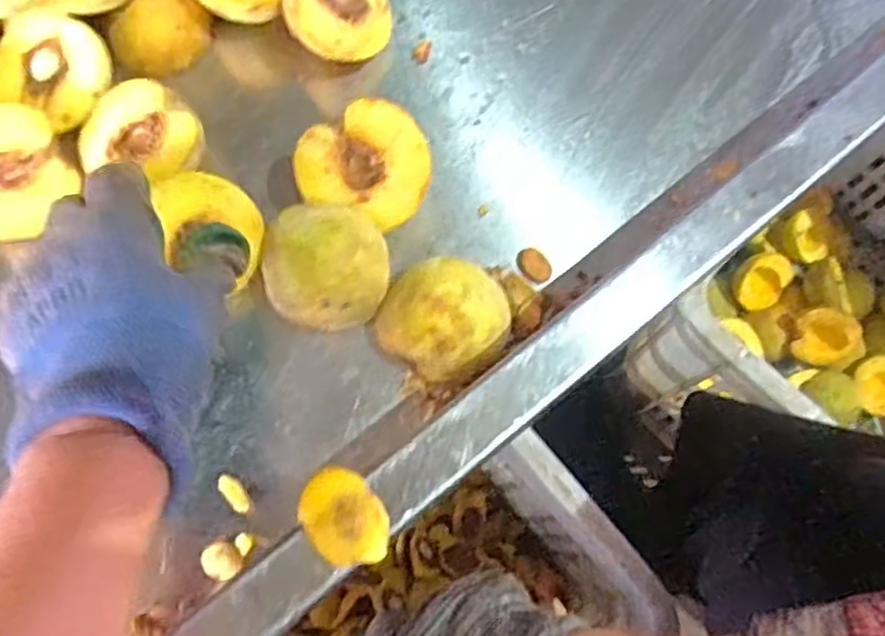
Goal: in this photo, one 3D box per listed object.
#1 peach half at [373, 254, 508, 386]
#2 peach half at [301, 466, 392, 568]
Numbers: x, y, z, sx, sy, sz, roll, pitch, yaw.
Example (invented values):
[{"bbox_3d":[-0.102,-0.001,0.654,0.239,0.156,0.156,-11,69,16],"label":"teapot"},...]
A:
[{"bbox_3d":[0.002,-0.002,0.346,0.057,0.030,0.058,0,74,-2],"label":"peach half"},{"bbox_3d":[-0.037,0.076,0.276,0.029,0.012,0.039,-37,78,-11],"label":"peach half"}]

